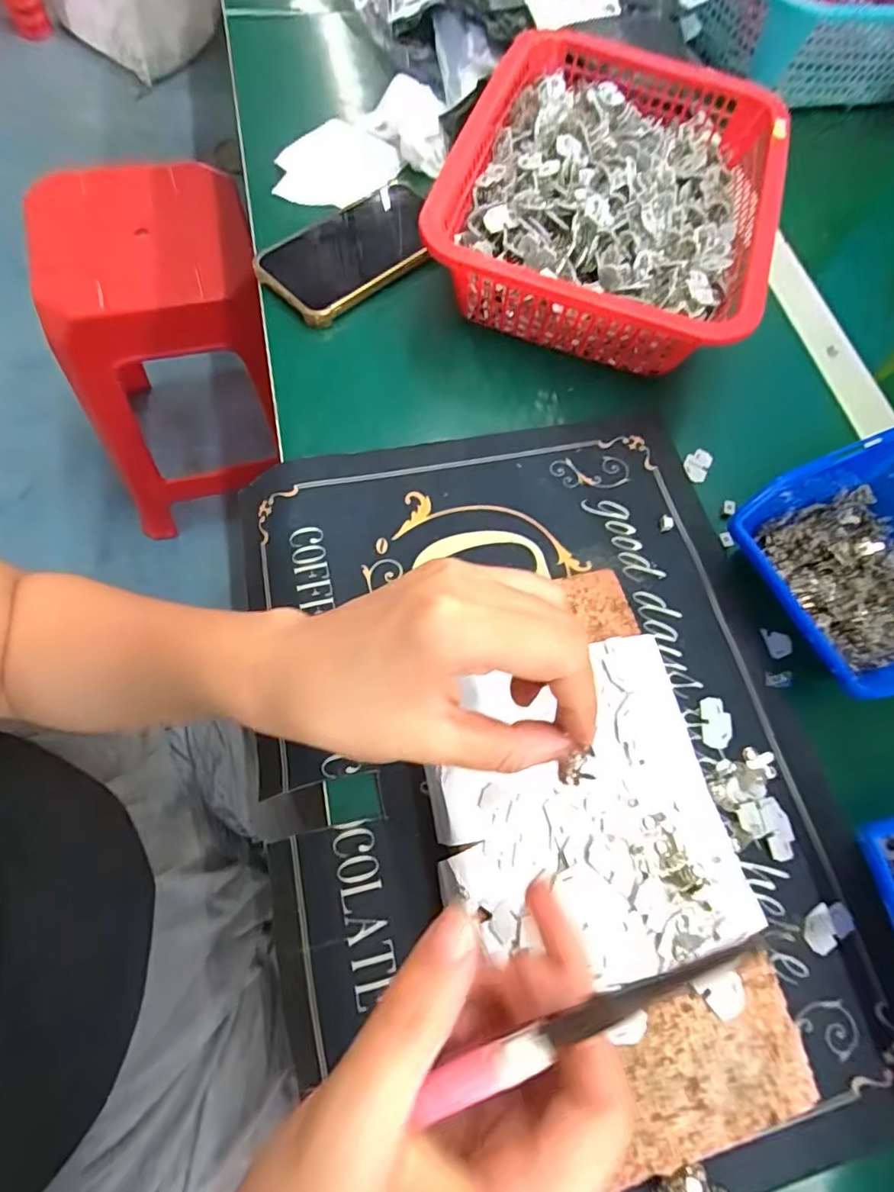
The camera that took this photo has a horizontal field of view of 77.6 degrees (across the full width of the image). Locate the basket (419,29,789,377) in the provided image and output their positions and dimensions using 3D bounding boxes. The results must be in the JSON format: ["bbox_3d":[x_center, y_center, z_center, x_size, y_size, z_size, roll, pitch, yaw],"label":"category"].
[{"bbox_3d":[0.118,-0.287,0.409,0.214,0.075,0.286,20,66,2],"label":"basket"}]

